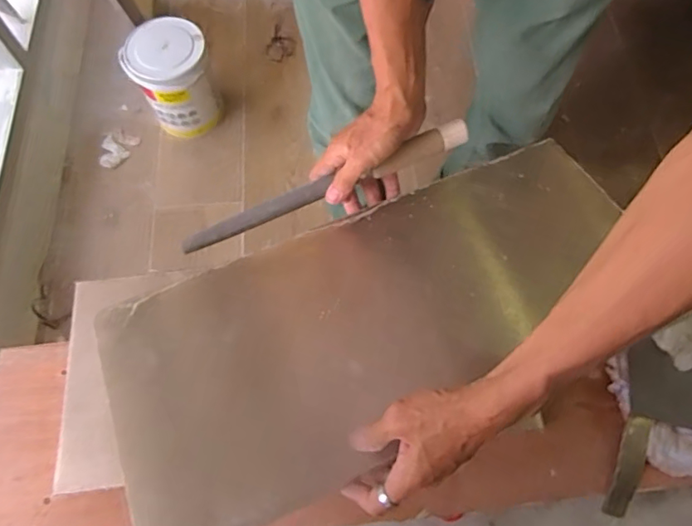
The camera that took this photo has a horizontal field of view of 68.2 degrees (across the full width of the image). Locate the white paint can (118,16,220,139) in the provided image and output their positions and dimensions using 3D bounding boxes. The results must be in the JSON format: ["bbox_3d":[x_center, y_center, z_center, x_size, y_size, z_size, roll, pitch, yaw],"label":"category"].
[{"bbox_3d":[-0.392,-0.415,1.180,0.169,0.213,0.179,0,68,0],"label":"white paint can"}]

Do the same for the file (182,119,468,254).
[{"bbox_3d":[-0.023,-0.077,0.527,0.307,0.017,0.024,-22,69,4],"label":"file"}]

